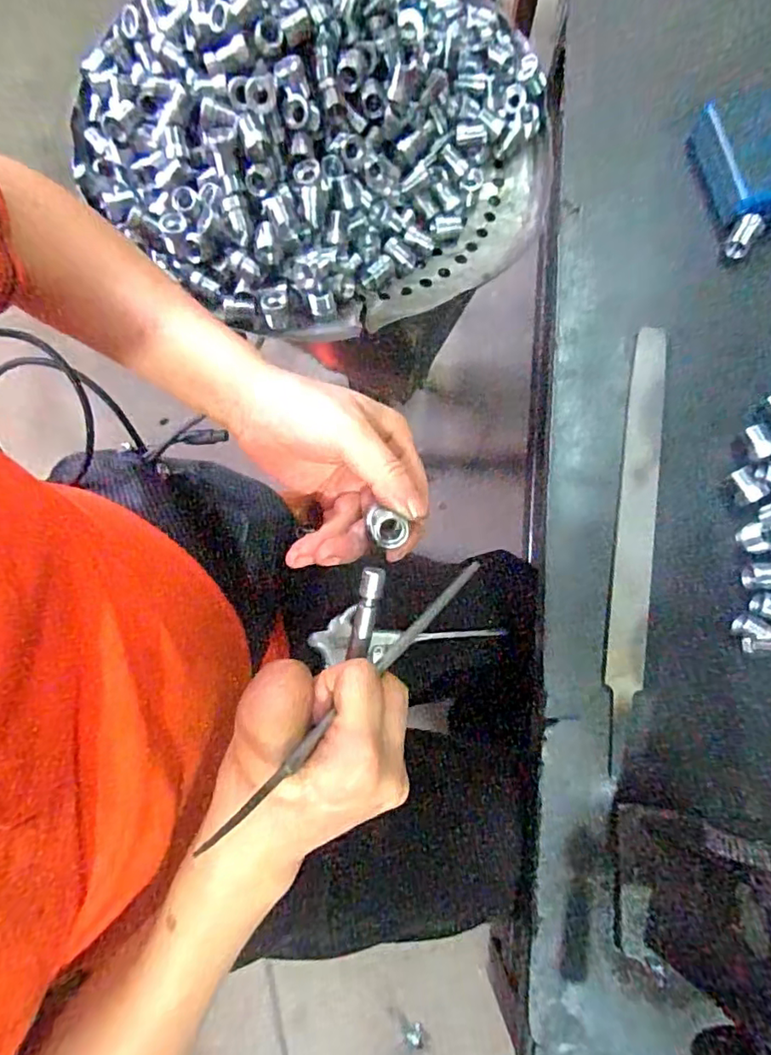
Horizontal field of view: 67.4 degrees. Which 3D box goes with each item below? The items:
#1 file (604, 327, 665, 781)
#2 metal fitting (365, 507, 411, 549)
[{"bbox_3d":[0.168,0.002,0.387,0.023,0.006,0.296,6,77,17],"label":"file"},{"bbox_3d":[0.000,0.001,0.296,0.020,0.017,0.016,36,81,6],"label":"metal fitting"}]

